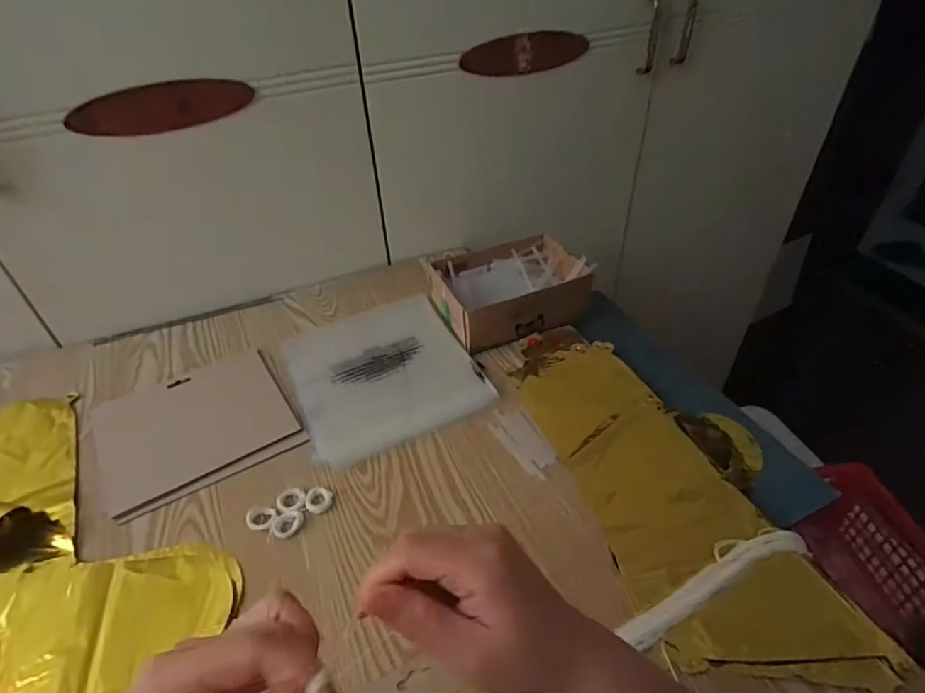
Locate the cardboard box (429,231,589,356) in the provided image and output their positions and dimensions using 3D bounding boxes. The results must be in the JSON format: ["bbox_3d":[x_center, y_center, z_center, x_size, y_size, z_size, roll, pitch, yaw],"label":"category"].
[{"bbox_3d":[0.060,-0.077,0.713,0.186,0.068,0.140,-14,43,-13],"label":"cardboard box"}]

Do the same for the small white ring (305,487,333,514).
[{"bbox_3d":[-0.140,0.150,0.521,0.024,0.006,0.026,-1,41,1],"label":"small white ring"}]

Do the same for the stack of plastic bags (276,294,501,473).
[{"bbox_3d":[-0.101,0.026,0.663,0.206,0.010,0.231,-19,44,-18],"label":"stack of plastic bags"}]

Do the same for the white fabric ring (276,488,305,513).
[{"bbox_3d":[-0.167,0.150,0.520,0.027,0.004,0.027,-1,41,1],"label":"white fabric ring"}]

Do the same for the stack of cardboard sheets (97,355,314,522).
[{"bbox_3d":[-0.295,0.088,0.599,0.193,0.010,0.171,-23,45,-22],"label":"stack of cardboard sheets"}]

